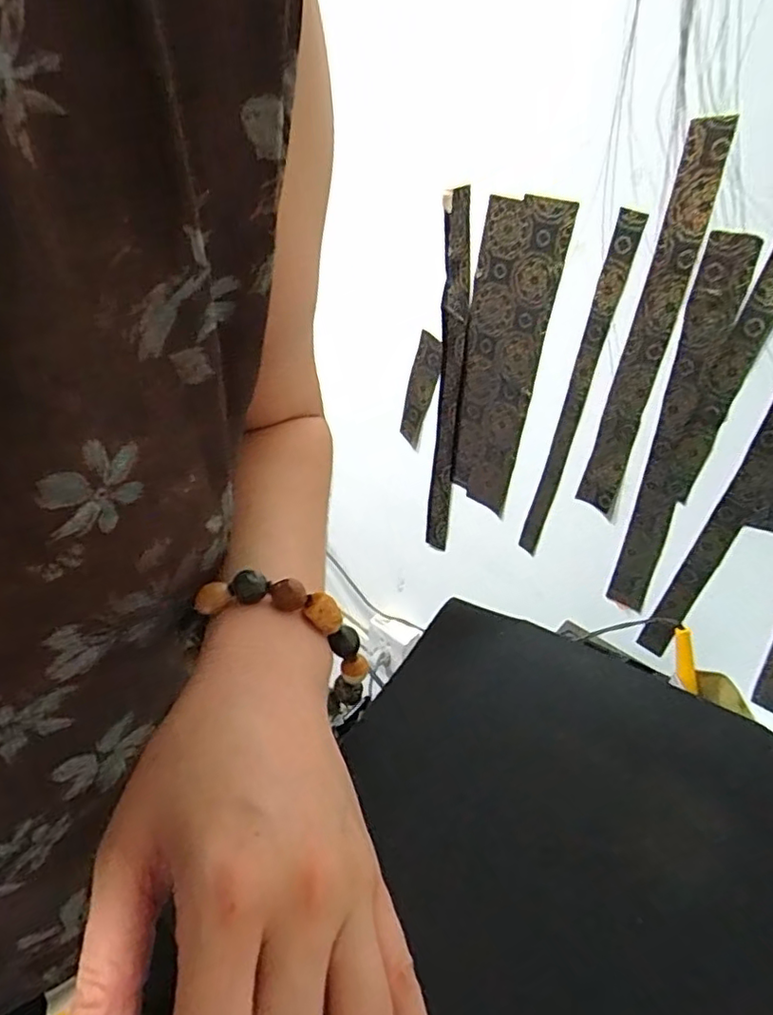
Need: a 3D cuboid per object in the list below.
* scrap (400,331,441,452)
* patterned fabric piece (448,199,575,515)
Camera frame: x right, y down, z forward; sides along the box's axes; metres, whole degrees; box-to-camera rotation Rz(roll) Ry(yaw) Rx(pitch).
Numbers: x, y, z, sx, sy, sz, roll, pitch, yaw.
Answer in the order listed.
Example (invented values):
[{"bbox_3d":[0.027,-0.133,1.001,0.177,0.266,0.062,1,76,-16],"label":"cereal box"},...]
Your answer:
[{"bbox_3d":[0.048,-0.172,0.903,0.004,0.173,0.052,-21,50,-38],"label":"scrap"},{"bbox_3d":[0.147,-0.189,0.801,0.116,0.390,0.008,30,40,31],"label":"patterned fabric piece"}]

